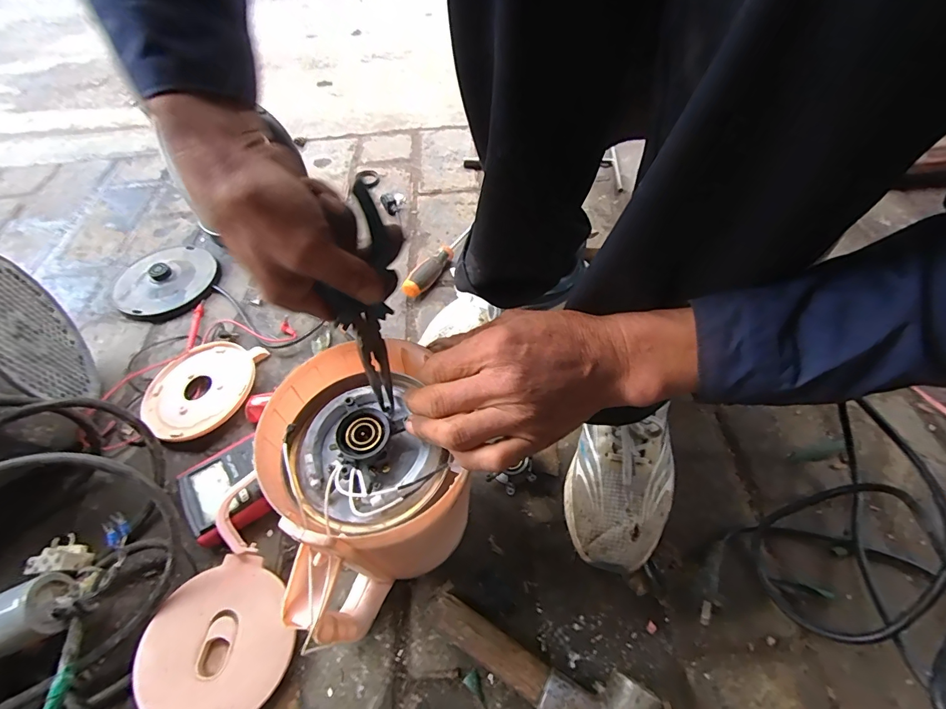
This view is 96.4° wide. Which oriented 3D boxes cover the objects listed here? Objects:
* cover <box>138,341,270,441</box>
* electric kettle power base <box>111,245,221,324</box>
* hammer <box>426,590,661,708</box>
[{"bbox_3d":[-0.344,0.039,0.542,0.137,0.029,0.146,23,58,17],"label":"cover"},{"bbox_3d":[-0.477,-0.117,0.659,0.150,0.033,0.145,35,62,24],"label":"electric kettle power base"},{"bbox_3d":[0.045,0.268,0.357,0.190,0.041,0.084,28,59,20],"label":"hammer"}]

